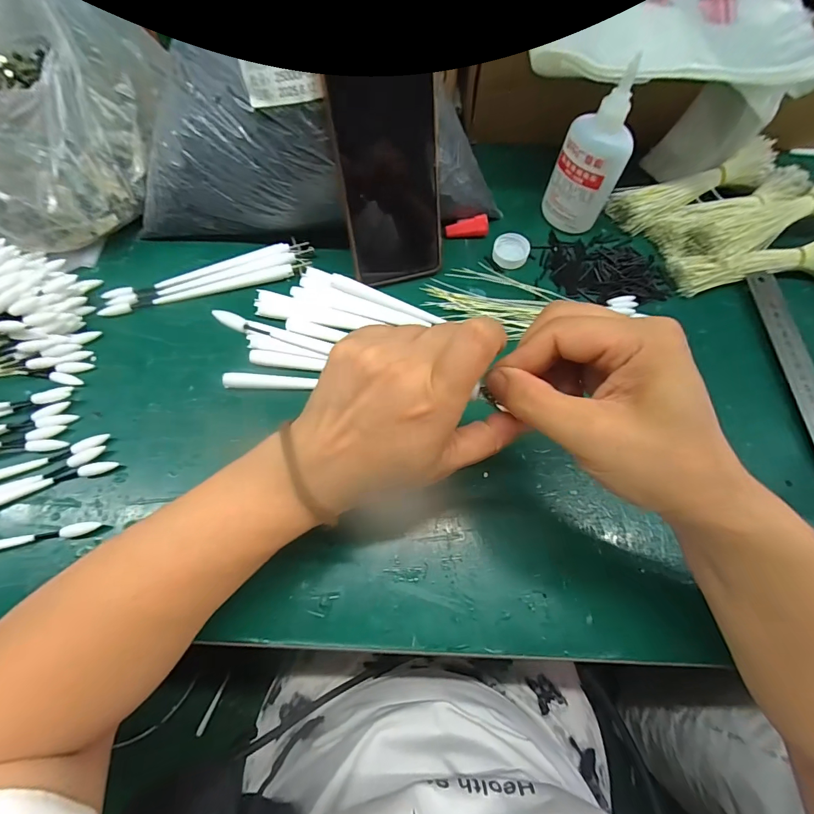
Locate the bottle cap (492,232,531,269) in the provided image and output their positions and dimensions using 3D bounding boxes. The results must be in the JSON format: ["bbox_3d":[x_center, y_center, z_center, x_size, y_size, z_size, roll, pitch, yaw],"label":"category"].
[{"bbox_3d":[0.098,-0.146,0.373,0.033,0.016,0.030,1,65,-1],"label":"bottle cap"}]

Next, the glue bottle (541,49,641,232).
[{"bbox_3d":[0.160,-0.212,0.348,0.048,0.117,0.041,2,65,-1],"label":"glue bottle"}]

